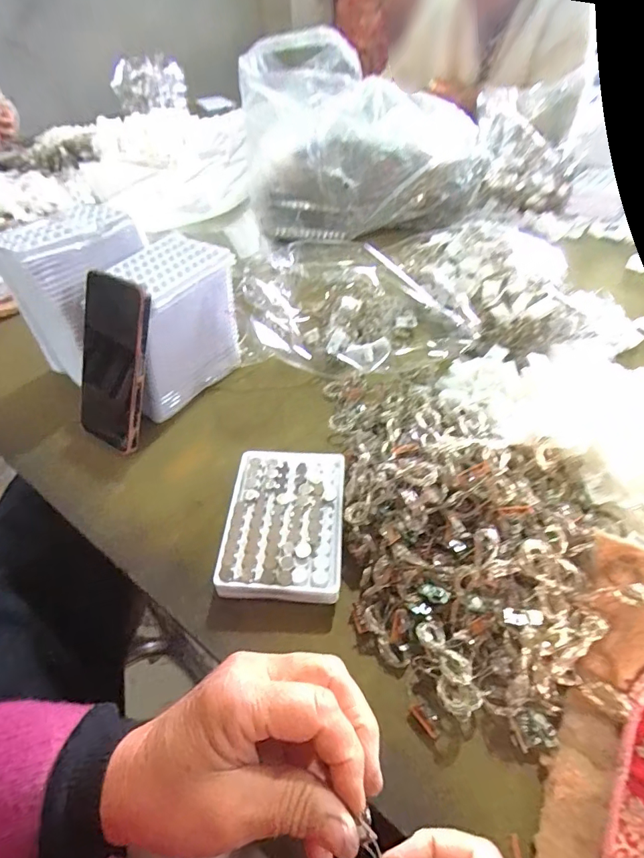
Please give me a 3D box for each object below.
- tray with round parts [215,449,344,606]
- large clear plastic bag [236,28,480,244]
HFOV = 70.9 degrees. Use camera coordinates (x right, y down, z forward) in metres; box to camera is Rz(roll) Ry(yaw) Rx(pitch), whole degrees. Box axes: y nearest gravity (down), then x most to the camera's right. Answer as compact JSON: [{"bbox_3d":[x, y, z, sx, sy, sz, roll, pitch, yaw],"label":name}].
[{"bbox_3d":[-0.029,0.079,0.384,0.092,0.031,0.129,2,48,4],"label":"tray with round parts"},{"bbox_3d":[0.073,-0.479,0.744,0.388,0.234,0.193,-8,48,-6],"label":"large clear plastic bag"}]

